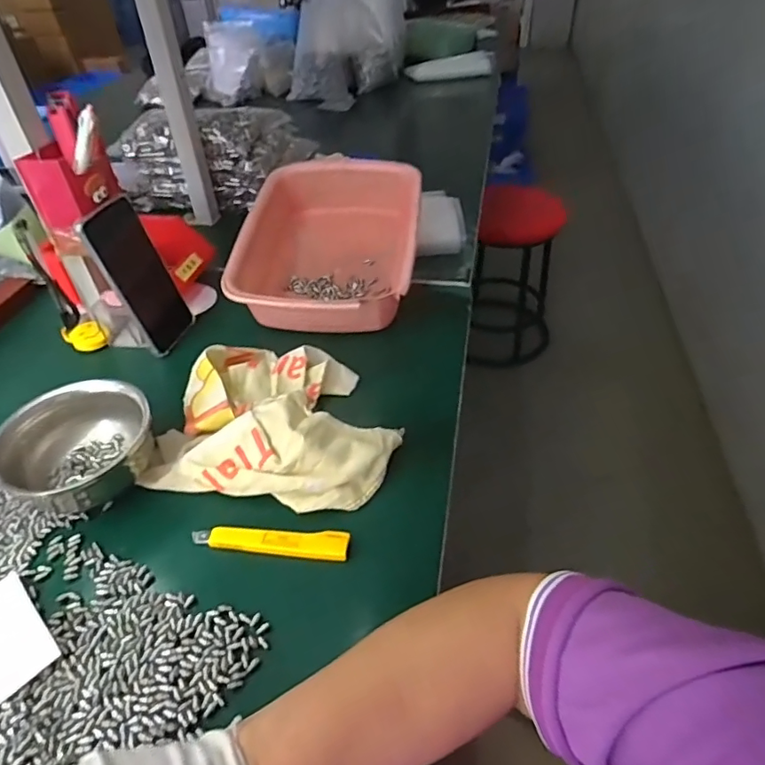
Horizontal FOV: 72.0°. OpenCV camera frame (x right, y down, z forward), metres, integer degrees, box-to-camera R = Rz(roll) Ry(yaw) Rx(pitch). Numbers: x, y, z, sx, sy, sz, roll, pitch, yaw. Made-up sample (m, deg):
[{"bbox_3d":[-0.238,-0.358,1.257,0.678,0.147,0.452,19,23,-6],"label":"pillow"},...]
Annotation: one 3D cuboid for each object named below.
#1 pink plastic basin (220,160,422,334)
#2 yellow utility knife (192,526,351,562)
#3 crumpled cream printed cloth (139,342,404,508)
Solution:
[{"bbox_3d":[-0.063,-0.179,0.677,0.216,0.097,0.274,3,43,6],"label":"pink plastic basin"},{"bbox_3d":[-0.090,0.131,0.425,0.127,0.011,0.024,2,43,4],"label":"yellow utility knife"},{"bbox_3d":[-0.094,0.025,0.505,0.219,0.051,0.185,6,43,9],"label":"crumpled cream printed cloth"}]

